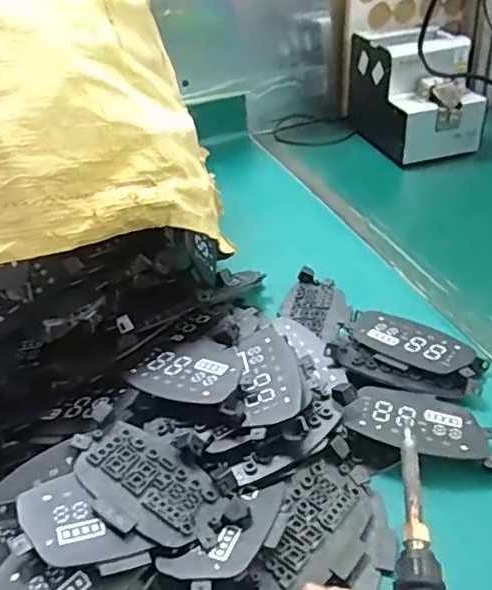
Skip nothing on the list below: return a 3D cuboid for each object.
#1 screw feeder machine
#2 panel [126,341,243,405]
[{"bbox_3d":[0.247,-0.304,0.882,0.129,0.142,0.195,-13,37,-9],"label":"screw feeder machine"},{"bbox_3d":[-0.044,0.056,0.449,0.089,0.009,0.061,17,42,28],"label":"panel"}]

